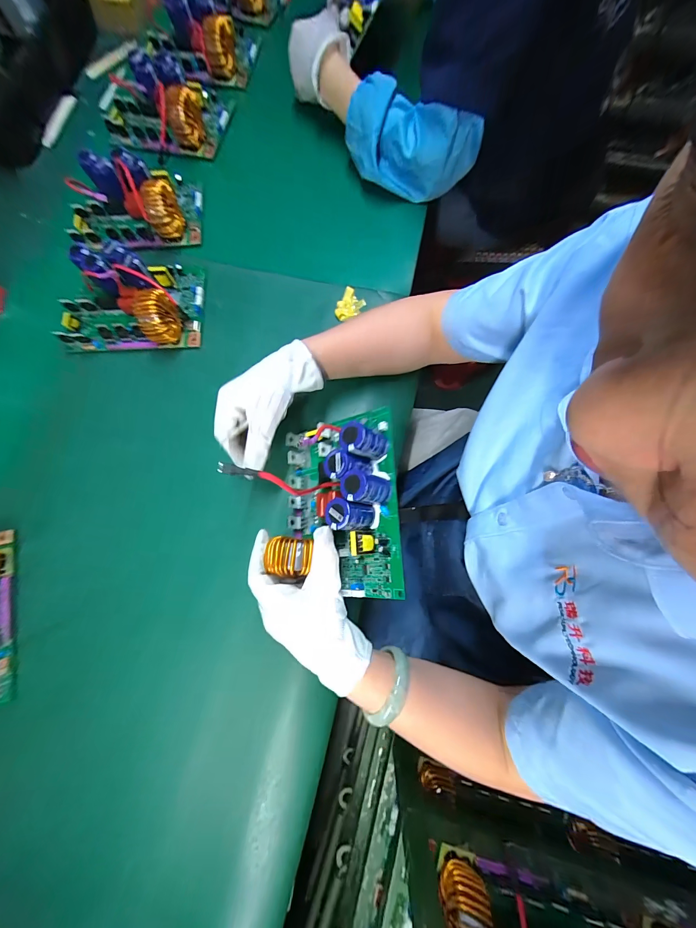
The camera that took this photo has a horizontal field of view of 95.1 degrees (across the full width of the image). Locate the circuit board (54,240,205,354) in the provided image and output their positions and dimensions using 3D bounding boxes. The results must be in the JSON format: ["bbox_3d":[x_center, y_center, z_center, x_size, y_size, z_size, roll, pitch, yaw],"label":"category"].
[{"bbox_3d":[-0.311,-0.243,0.450,0.189,0.065,0.151,-1,77,1],"label":"circuit board"}]

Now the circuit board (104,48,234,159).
[{"bbox_3d":[-0.316,-0.600,0.533,0.212,0.065,0.135,6,77,3],"label":"circuit board"}]

